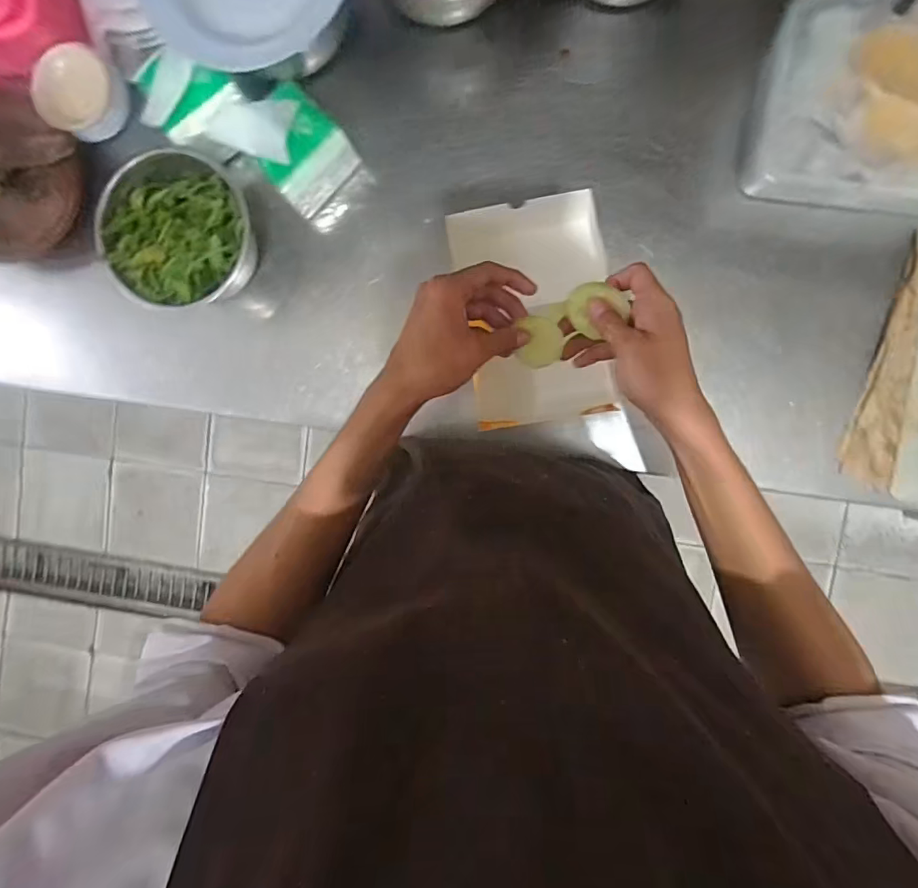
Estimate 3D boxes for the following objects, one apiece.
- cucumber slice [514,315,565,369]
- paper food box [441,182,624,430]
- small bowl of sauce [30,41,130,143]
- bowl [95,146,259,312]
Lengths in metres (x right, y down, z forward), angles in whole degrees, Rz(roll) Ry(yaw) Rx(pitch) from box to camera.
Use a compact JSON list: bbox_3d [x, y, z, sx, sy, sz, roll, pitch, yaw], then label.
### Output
[{"bbox_3d":[0.070,-0.086,0.437,0.038,0.004,0.043,-2,111,-7],"label":"cucumber slice"},{"bbox_3d":[0.086,-0.144,0.582,0.158,0.057,0.235,-9,92,5],"label":"paper food box"},{"bbox_3d":[-0.429,-0.399,0.586,0.074,0.050,0.089,35,95,2],"label":"small bowl of sauce"},{"bbox_3d":[-0.319,-0.242,0.602,0.182,0.099,0.166,0,93,5],"label":"bowl"}]

